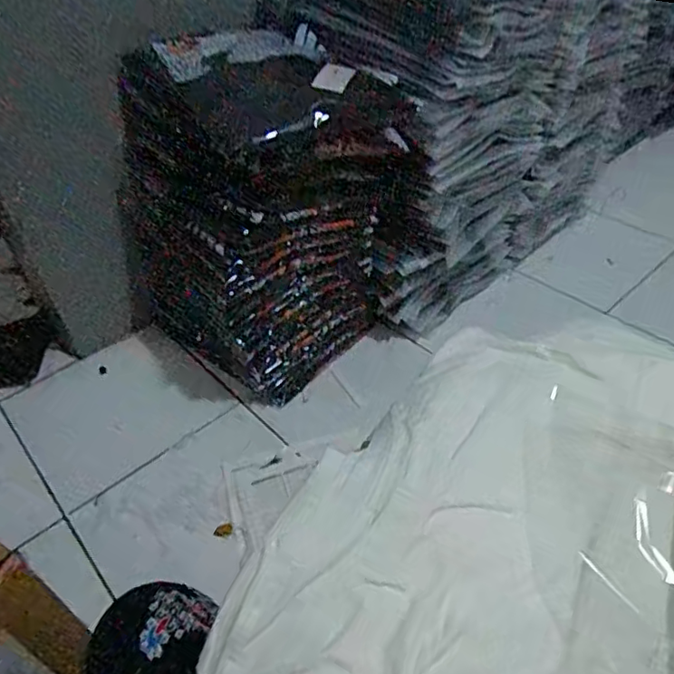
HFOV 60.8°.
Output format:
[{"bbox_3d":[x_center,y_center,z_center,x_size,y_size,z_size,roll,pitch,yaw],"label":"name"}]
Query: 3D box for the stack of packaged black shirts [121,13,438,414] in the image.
[{"bbox_3d":[-0.098,-0.201,0.904,0.392,0.455,0.291,-24,46,-20],"label":"stack of packaged black shirts"}]

